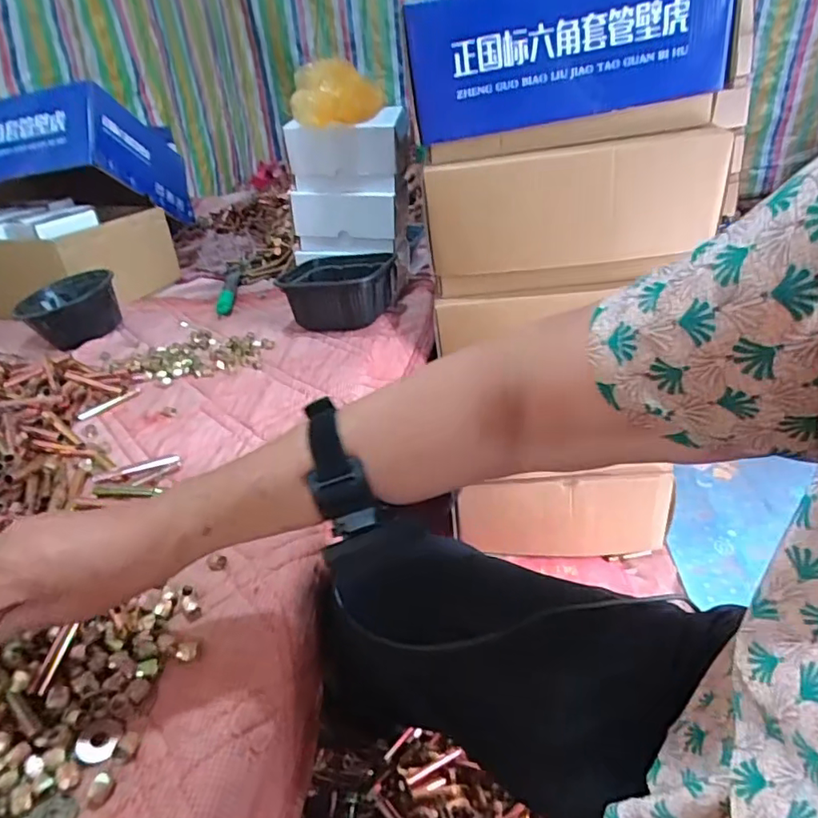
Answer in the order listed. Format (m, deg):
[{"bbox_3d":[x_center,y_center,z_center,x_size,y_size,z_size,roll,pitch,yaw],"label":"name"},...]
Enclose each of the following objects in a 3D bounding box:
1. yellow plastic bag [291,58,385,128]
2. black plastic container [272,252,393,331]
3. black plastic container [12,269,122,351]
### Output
[{"bbox_3d":[-0.113,-0.500,0.876,0.143,0.085,0.096,-6,30,-3],"label":"yellow plastic bag"},{"bbox_3d":[-0.112,-0.188,0.883,0.165,0.091,0.176,0,30,7],"label":"black plastic container"},{"bbox_3d":[-0.567,-0.171,0.929,0.136,0.079,0.148,23,40,39],"label":"black plastic container"}]

